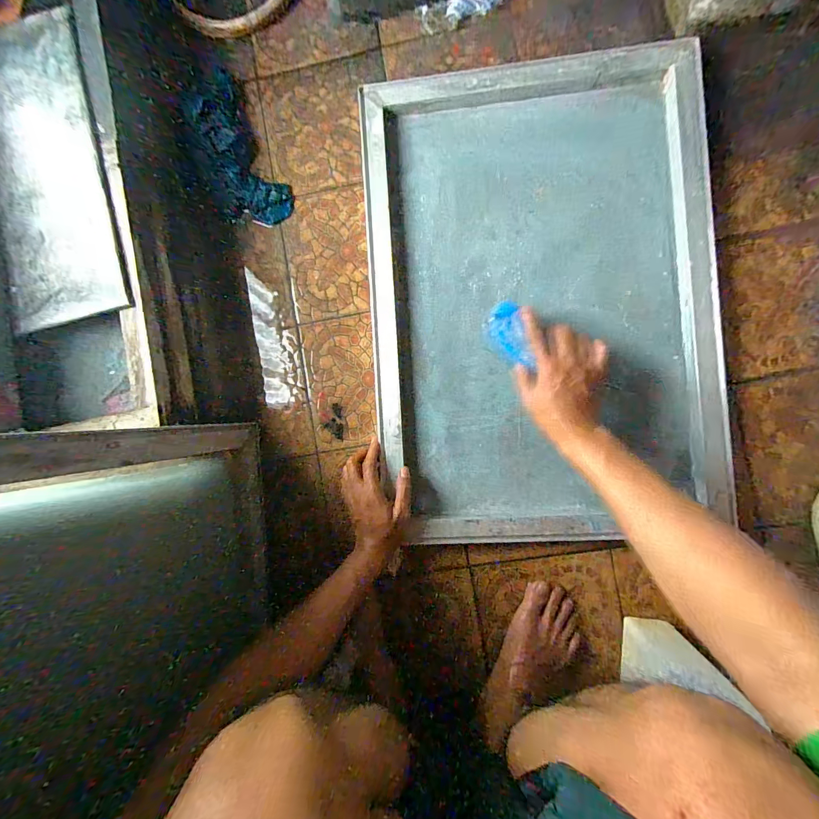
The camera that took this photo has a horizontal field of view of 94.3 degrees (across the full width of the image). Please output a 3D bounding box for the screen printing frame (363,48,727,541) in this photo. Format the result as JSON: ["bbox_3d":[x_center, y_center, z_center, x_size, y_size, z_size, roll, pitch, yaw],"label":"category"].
[{"bbox_3d":[0.183,-0.160,0.542,0.459,0.035,0.664,-4,86,4],"label":"screen printing frame"}]

